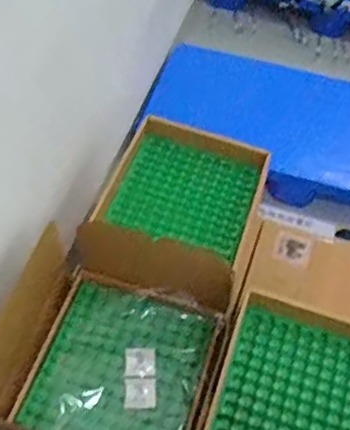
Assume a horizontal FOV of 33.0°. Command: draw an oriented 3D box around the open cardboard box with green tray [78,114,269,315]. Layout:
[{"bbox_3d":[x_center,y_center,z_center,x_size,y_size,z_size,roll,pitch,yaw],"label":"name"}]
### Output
[{"bbox_3d":[0.014,-0.019,1.346,0.357,0.123,0.452,15,52,8],"label":"open cardboard box with green tray"}]

